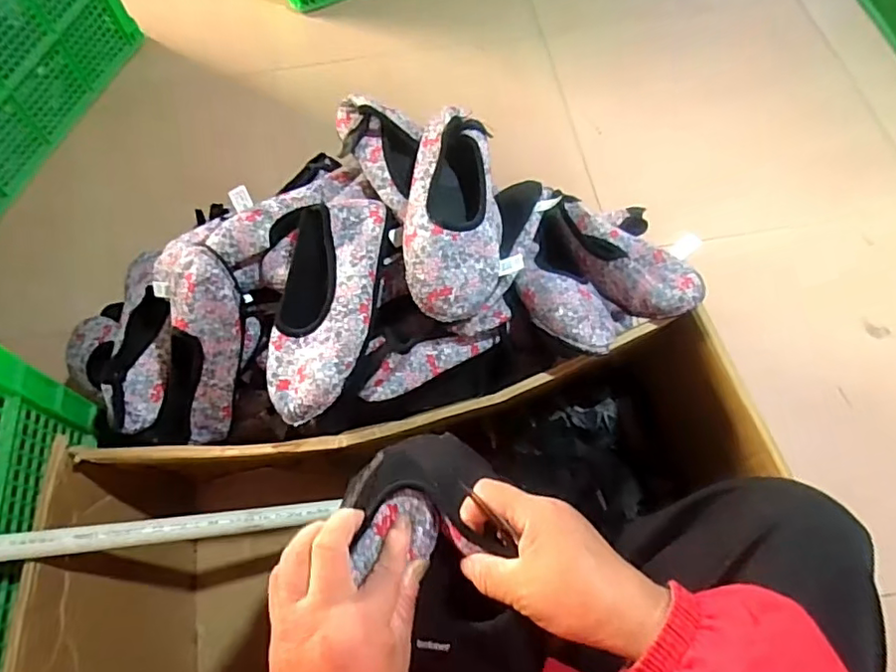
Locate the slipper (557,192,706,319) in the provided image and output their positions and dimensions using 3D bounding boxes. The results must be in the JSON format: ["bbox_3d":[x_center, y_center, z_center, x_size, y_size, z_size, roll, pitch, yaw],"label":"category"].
[{"bbox_3d":[0.205,-0.105,0.718,0.096,0.055,0.244,-25,49,-10],"label":"slipper"}]

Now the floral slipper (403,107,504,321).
[{"bbox_3d":[0.009,-0.133,0.634,0.108,0.069,0.245,3,64,3],"label":"floral slipper"}]

